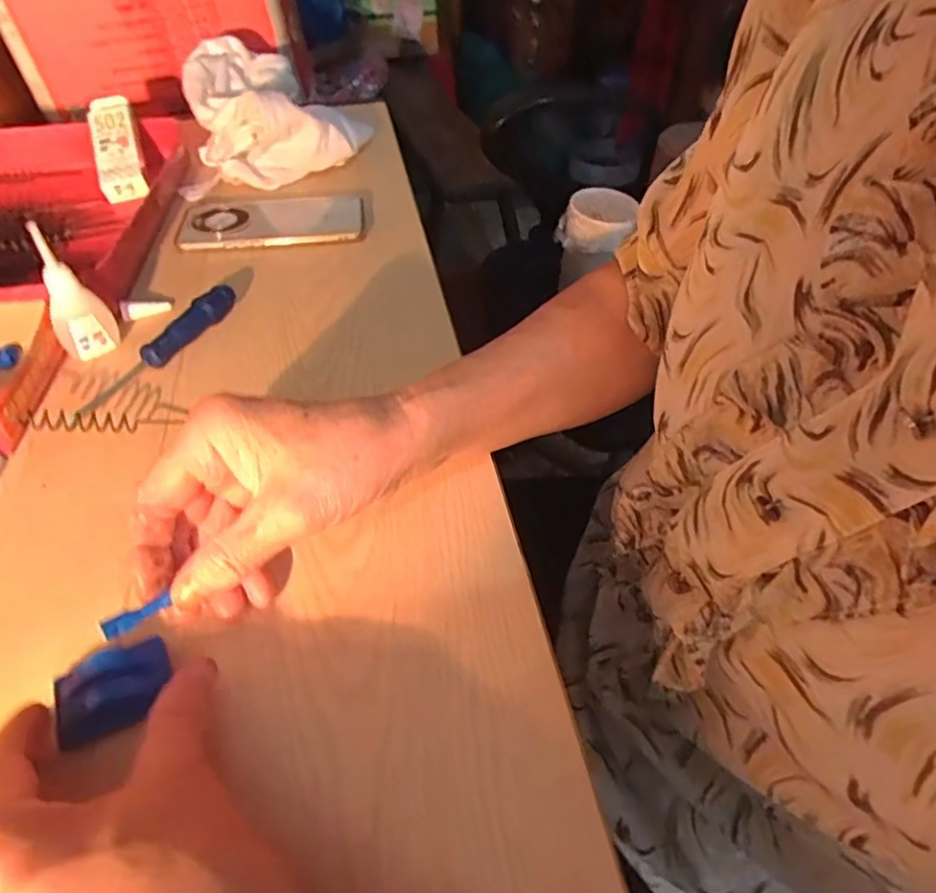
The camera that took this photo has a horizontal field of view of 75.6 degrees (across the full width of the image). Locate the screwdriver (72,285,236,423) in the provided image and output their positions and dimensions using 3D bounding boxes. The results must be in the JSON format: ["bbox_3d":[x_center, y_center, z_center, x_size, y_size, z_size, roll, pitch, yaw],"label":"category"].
[{"bbox_3d":[-0.210,-0.066,0.413,0.020,0.020,0.151,18,47,17],"label":"screwdriver"}]

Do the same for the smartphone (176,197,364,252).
[{"bbox_3d":[-0.178,-0.209,0.557,0.157,0.011,0.085,-4,44,-5],"label":"smartphone"}]

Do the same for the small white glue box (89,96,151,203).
[{"bbox_3d":[-0.346,-0.296,0.594,0.043,0.022,0.113,-13,80,-14],"label":"small white glue box"}]

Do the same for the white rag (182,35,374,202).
[{"bbox_3d":[-0.216,-0.377,0.669,0.192,0.070,0.251,-10,45,-12],"label":"white rag"}]

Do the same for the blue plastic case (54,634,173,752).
[{"bbox_3d":[-0.149,0.101,0.253,0.043,0.010,0.033,-22,51,-22],"label":"blue plastic case"}]

